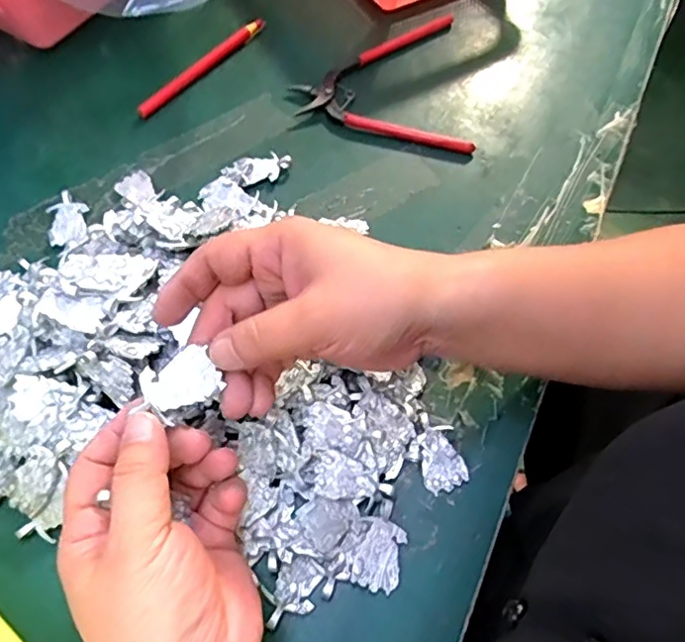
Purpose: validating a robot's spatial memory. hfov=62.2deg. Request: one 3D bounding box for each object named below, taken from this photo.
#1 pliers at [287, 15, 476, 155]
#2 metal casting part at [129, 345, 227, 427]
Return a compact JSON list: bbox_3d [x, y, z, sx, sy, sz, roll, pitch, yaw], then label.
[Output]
[{"bbox_3d":[0.040,-0.201,0.459,0.145,0.017,0.134,12,62,6],"label":"pliers"},{"bbox_3d":[-0.071,0.027,0.250,0.031,0.004,0.025,-38,95,-17],"label":"metal casting part"}]

